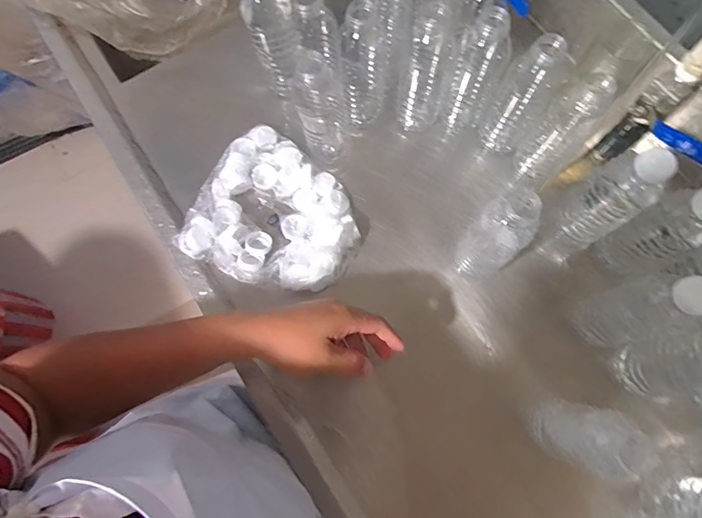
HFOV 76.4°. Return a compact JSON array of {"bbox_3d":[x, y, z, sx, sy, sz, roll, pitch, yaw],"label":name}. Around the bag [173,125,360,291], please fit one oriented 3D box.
[{"bbox_3d":[-0.089,-0.060,0.555,0.212,0.040,0.191,26,76,5],"label":"bag"}]

